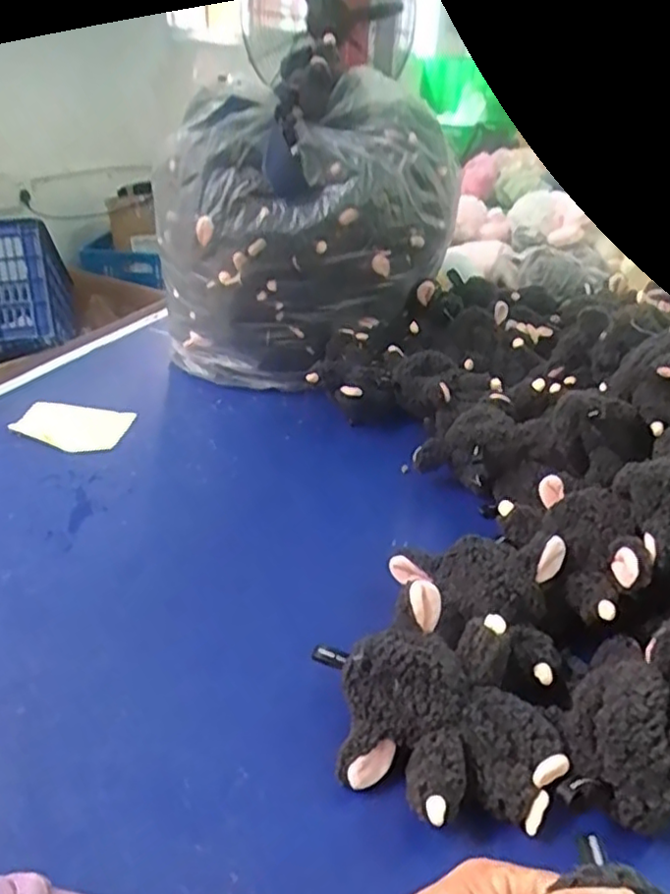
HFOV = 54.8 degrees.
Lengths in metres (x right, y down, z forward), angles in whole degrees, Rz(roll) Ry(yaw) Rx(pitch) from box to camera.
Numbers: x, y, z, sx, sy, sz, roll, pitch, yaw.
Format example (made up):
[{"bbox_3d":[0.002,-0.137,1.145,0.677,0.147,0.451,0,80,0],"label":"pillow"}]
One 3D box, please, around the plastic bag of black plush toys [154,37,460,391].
[{"bbox_3d":[-0.047,-0.259,0.822,0.315,0.341,0.242,25,36,30],"label":"plastic bag of black plush toys"}]

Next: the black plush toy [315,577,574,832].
[{"bbox_3d":[0.053,0.164,0.389,0.103,0.070,0.142,-16,36,-30],"label":"black plush toy"}]

